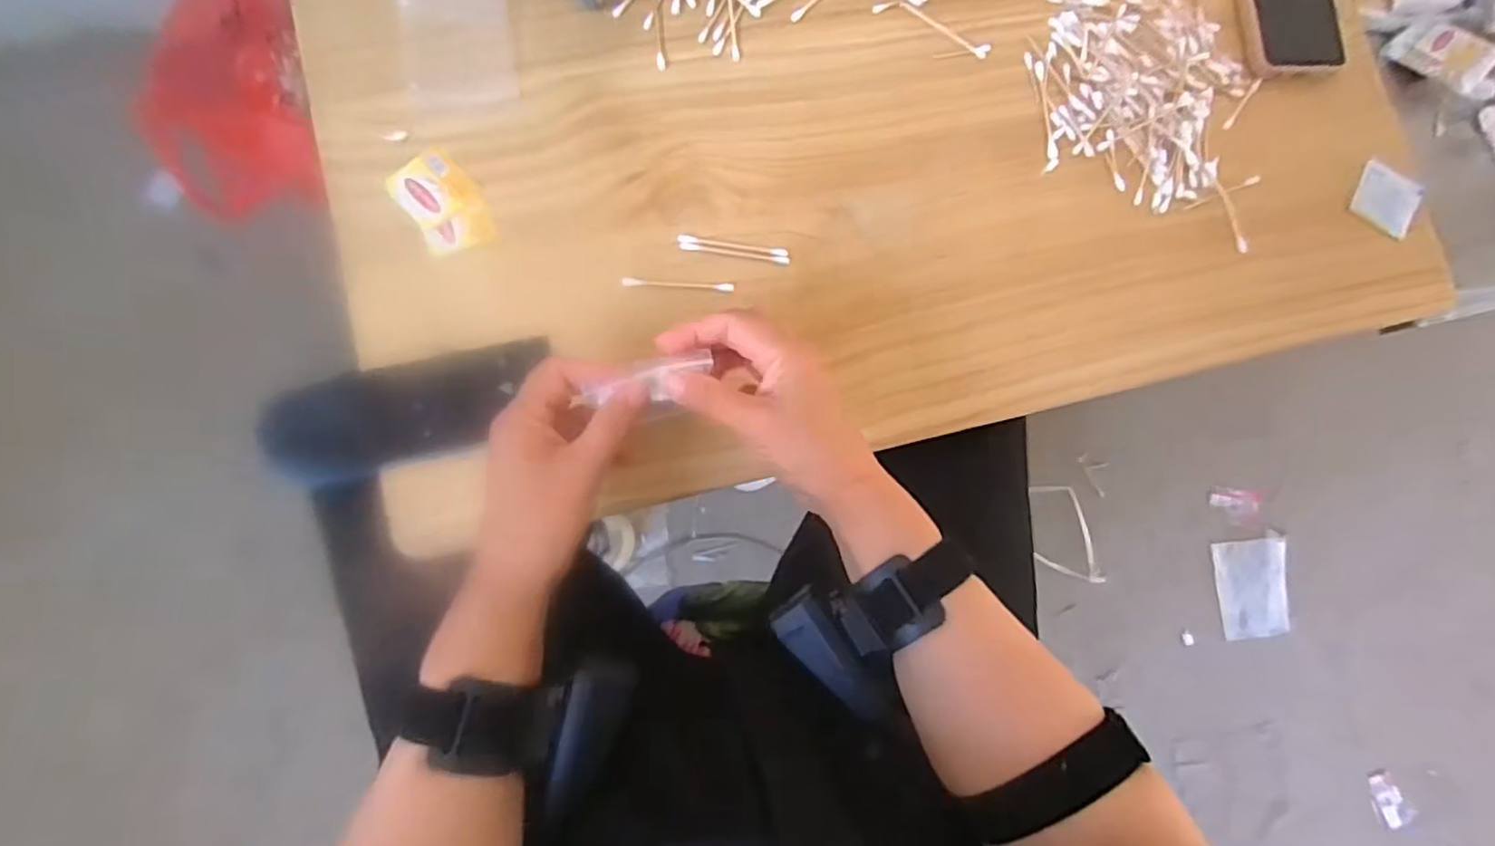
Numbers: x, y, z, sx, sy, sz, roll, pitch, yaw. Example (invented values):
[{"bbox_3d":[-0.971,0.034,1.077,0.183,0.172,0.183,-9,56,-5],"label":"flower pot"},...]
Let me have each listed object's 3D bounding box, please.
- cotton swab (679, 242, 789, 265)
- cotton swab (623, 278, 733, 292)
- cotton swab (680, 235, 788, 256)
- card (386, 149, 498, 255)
[{"bbox_3d":[-0.008,-0.111,0.430,0.071,0.004,0.005,7,83,-6],"label":"cotton swab"},{"bbox_3d":[-0.044,-0.089,0.422,0.070,0.004,0.005,1,84,-7],"label":"cotton swab"},{"bbox_3d":[-0.009,-0.116,0.431,0.071,0.005,0.006,6,83,-6],"label":"cotton swab"},{"bbox_3d":[-0.190,-0.137,0.413,0.045,0.004,0.068,-36,87,-22],"label":"card"}]

